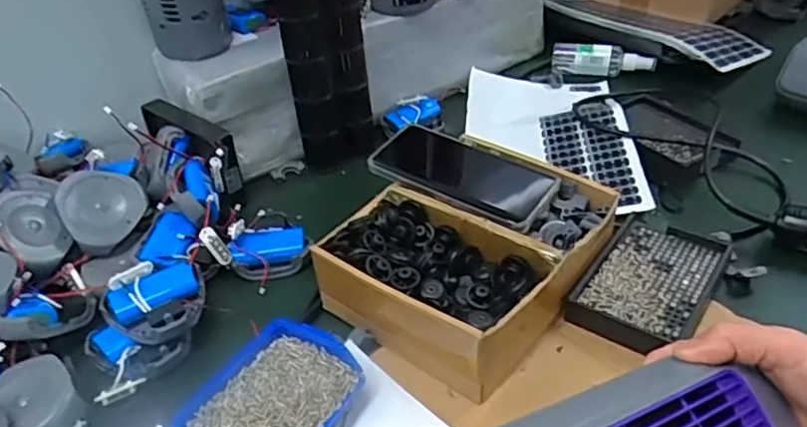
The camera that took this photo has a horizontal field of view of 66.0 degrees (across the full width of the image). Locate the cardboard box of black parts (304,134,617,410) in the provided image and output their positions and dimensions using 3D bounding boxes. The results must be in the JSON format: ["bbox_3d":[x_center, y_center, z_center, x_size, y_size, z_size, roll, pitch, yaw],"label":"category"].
[{"bbox_3d":[0.055,0.028,0.517,0.176,0.061,0.208,26,46,34],"label":"cardboard box of black parts"}]

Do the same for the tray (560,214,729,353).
[{"bbox_3d":[0.209,0.055,0.523,0.091,0.023,0.154,21,44,30],"label":"tray"}]

